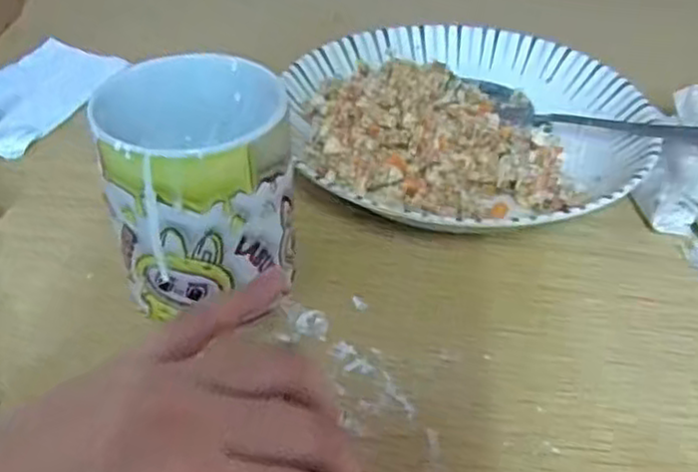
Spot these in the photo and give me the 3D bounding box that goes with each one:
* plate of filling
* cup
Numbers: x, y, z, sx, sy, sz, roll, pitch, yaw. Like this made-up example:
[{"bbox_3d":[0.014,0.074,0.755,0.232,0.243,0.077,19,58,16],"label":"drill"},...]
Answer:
[{"bbox_3d":[0.069,-0.066,0.421,0.196,0.048,0.211,1,40,-1],"label":"plate of filling"},{"bbox_3d":[-0.064,-0.017,0.321,0.074,0.099,0.075,1,40,-1],"label":"cup"}]

